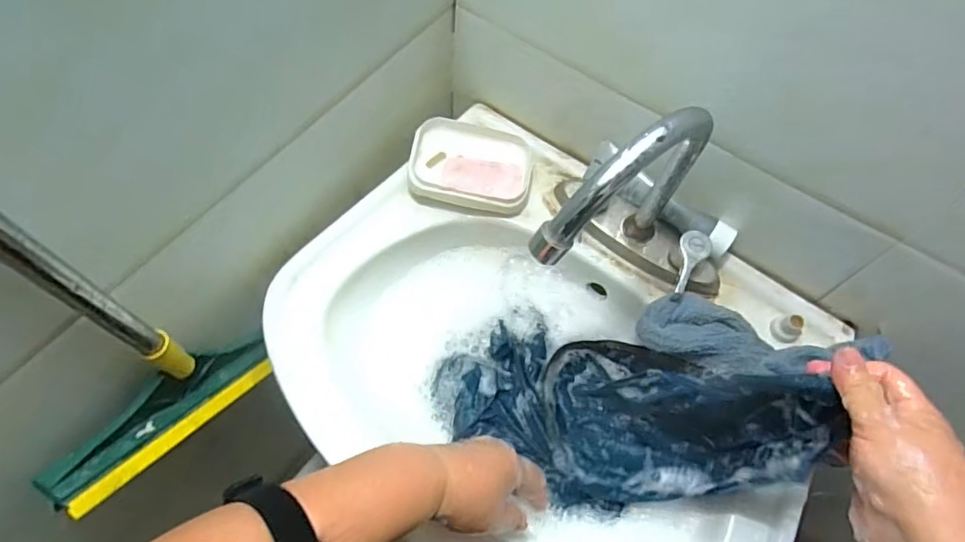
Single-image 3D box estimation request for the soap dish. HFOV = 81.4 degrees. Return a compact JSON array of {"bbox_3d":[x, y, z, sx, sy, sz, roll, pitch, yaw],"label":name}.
[{"bbox_3d":[-0.010,-0.107,0.564,0.119,0.030,0.082,11,63,2],"label":"soap dish"}]

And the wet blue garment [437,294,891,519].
[{"bbox_3d":[0.104,0.094,0.458,0.266,0.196,0.167,5,63,-2],"label":"wet blue garment"}]

